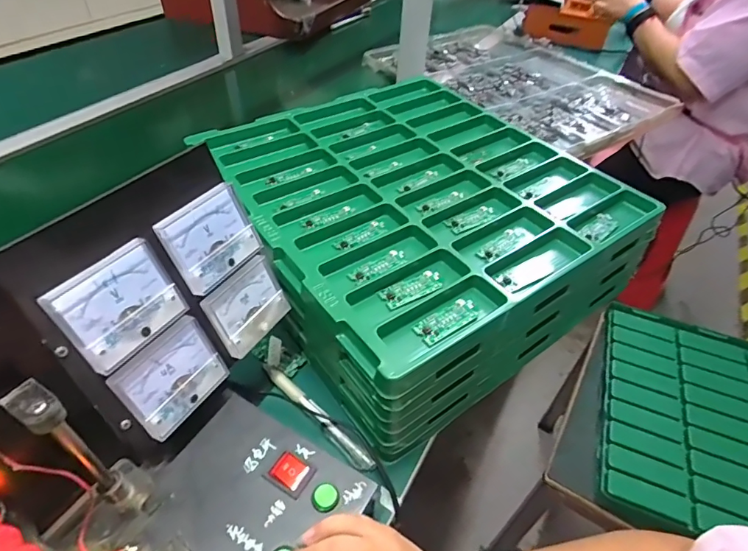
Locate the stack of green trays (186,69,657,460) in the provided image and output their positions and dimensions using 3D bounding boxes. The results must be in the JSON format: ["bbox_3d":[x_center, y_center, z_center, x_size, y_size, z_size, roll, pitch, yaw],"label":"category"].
[{"bbox_3d":[0.046,-0.074,0.523,0.367,0.098,0.398,-25,51,-26],"label":"stack of green trays"}]

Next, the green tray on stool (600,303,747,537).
[{"bbox_3d":[0.559,0.235,0.706,0.366,0.027,0.375,16,46,13],"label":"green tray on stool"}]

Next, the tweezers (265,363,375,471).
[{"bbox_3d":[-0.053,0.121,0.399,0.138,0.008,0.013,36,53,28],"label":"tweezers"}]

